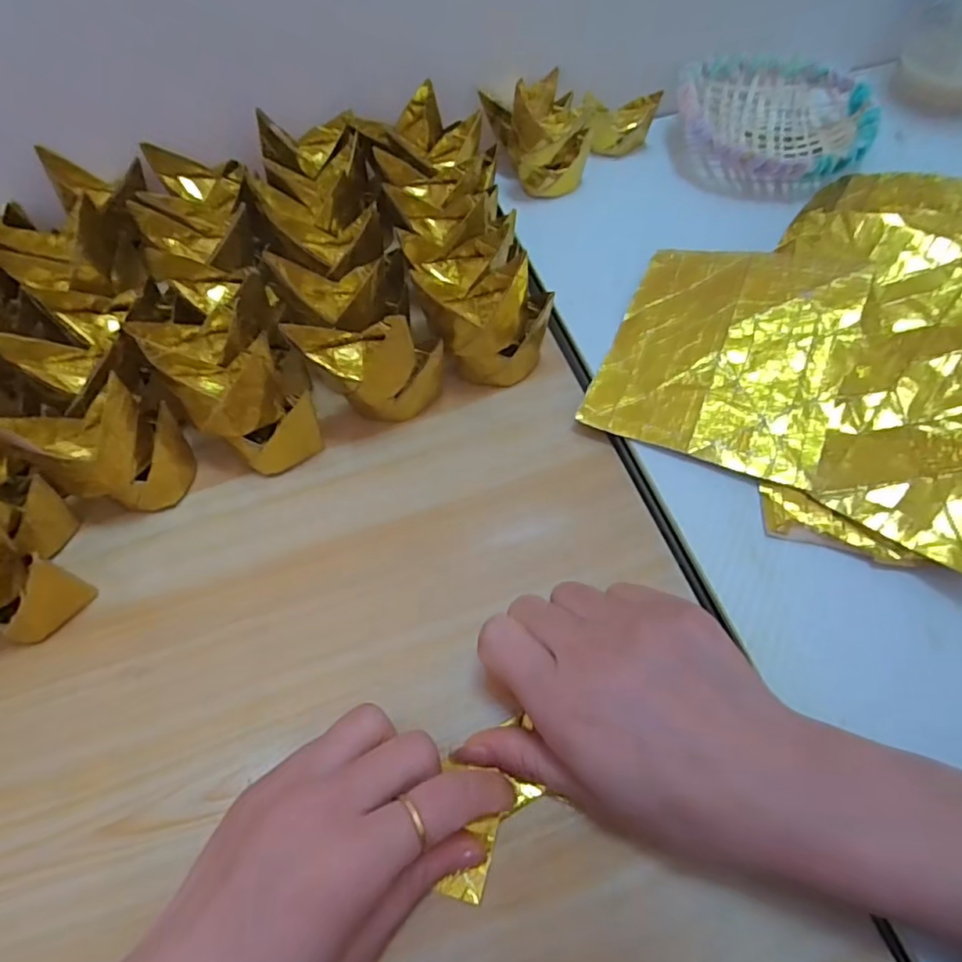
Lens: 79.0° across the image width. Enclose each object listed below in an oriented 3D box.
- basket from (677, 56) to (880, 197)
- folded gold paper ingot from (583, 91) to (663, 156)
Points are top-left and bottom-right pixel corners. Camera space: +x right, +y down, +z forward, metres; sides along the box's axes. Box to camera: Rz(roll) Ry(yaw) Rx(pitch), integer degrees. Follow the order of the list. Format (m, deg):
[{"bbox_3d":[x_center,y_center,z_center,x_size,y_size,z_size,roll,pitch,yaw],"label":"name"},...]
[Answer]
[{"bbox_3d":[0.196,-0.241,0.395,0.119,0.036,0.116,10,62,9],"label":"basket"},{"bbox_3d":[0.097,-0.248,0.405,0.048,0.031,0.026,-3,61,2],"label":"folded gold paper ingot"}]

